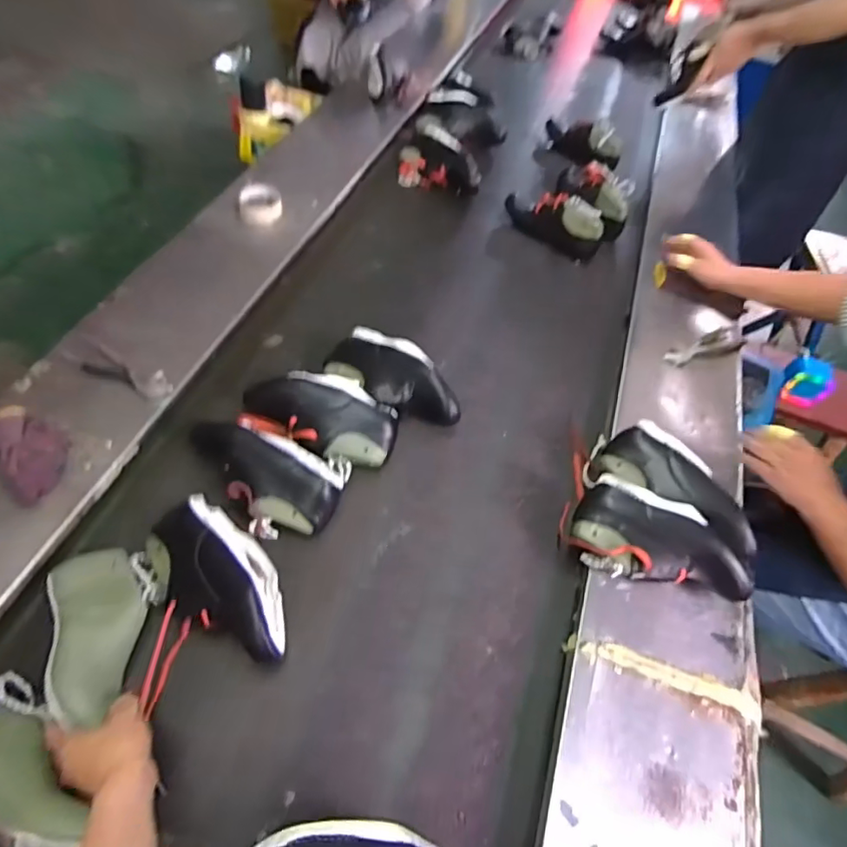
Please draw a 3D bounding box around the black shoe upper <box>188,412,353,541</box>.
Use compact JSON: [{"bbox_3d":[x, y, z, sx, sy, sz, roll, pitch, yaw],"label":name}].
[{"bbox_3d":[-0.230,0.067,0.774,0.219,0.086,0.150,24,63,12],"label":"black shoe upper"}]

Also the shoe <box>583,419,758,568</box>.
[{"bbox_3d":[0.385,0.103,0.818,0.258,0.114,0.121,33,65,16],"label":"shoe"}]

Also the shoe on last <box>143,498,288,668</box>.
[{"bbox_3d":[-0.259,0.206,0.696,0.234,0.089,0.122,36,66,18],"label":"shoe on last"}]

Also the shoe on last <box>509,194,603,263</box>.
[{"bbox_3d":[0.291,-0.463,1.216,0.244,0.093,0.089,33,65,16],"label":"shoe on last"}]

